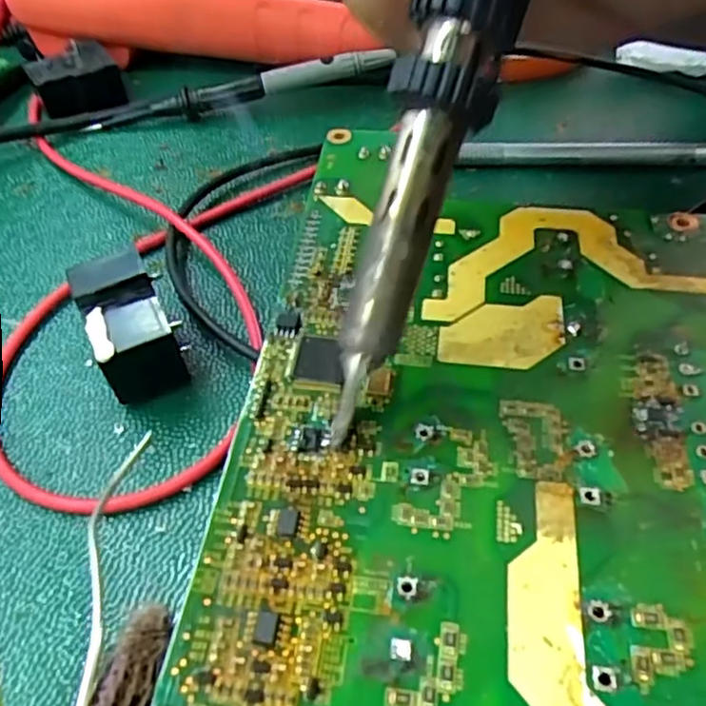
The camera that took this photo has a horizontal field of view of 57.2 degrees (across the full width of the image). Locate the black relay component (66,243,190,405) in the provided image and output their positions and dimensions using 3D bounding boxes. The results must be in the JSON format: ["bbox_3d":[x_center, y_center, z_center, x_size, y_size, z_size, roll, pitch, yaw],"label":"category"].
[{"bbox_3d":[-0.059,-0.006,0.173,0.021,0.029,0.033,-21,53,-15],"label":"black relay component"}]

